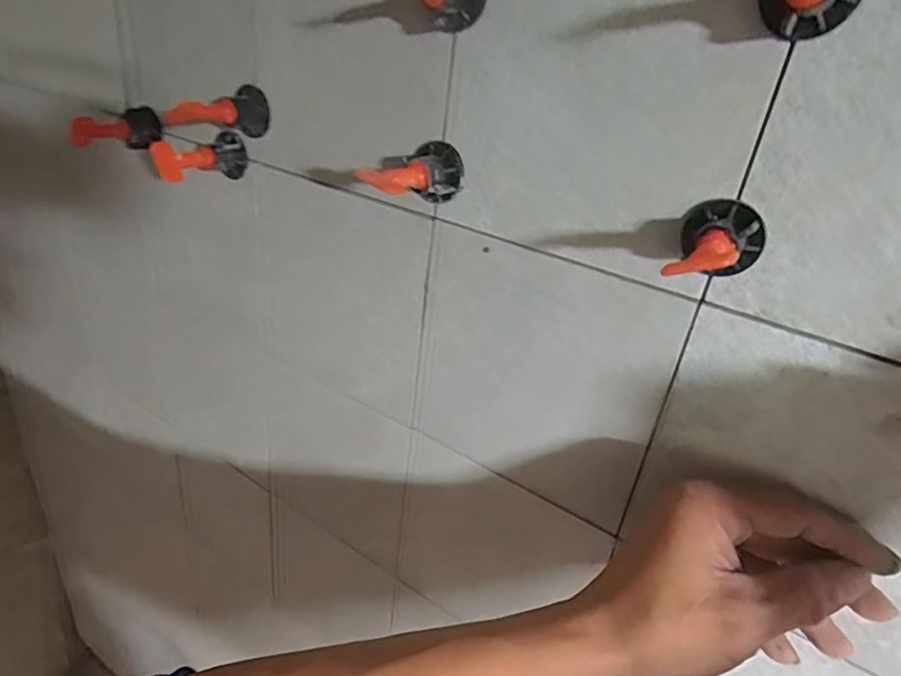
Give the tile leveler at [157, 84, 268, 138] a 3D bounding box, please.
[{"bbox_3d":[-0.142,-0.138,0.354,0.030,0.028,0.065,22,31,25],"label":"tile leveler"}]

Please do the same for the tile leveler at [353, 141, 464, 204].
[{"bbox_3d":[-0.018,-0.079,0.287,0.027,0.030,0.056,20,30,22],"label":"tile leveler"}]

